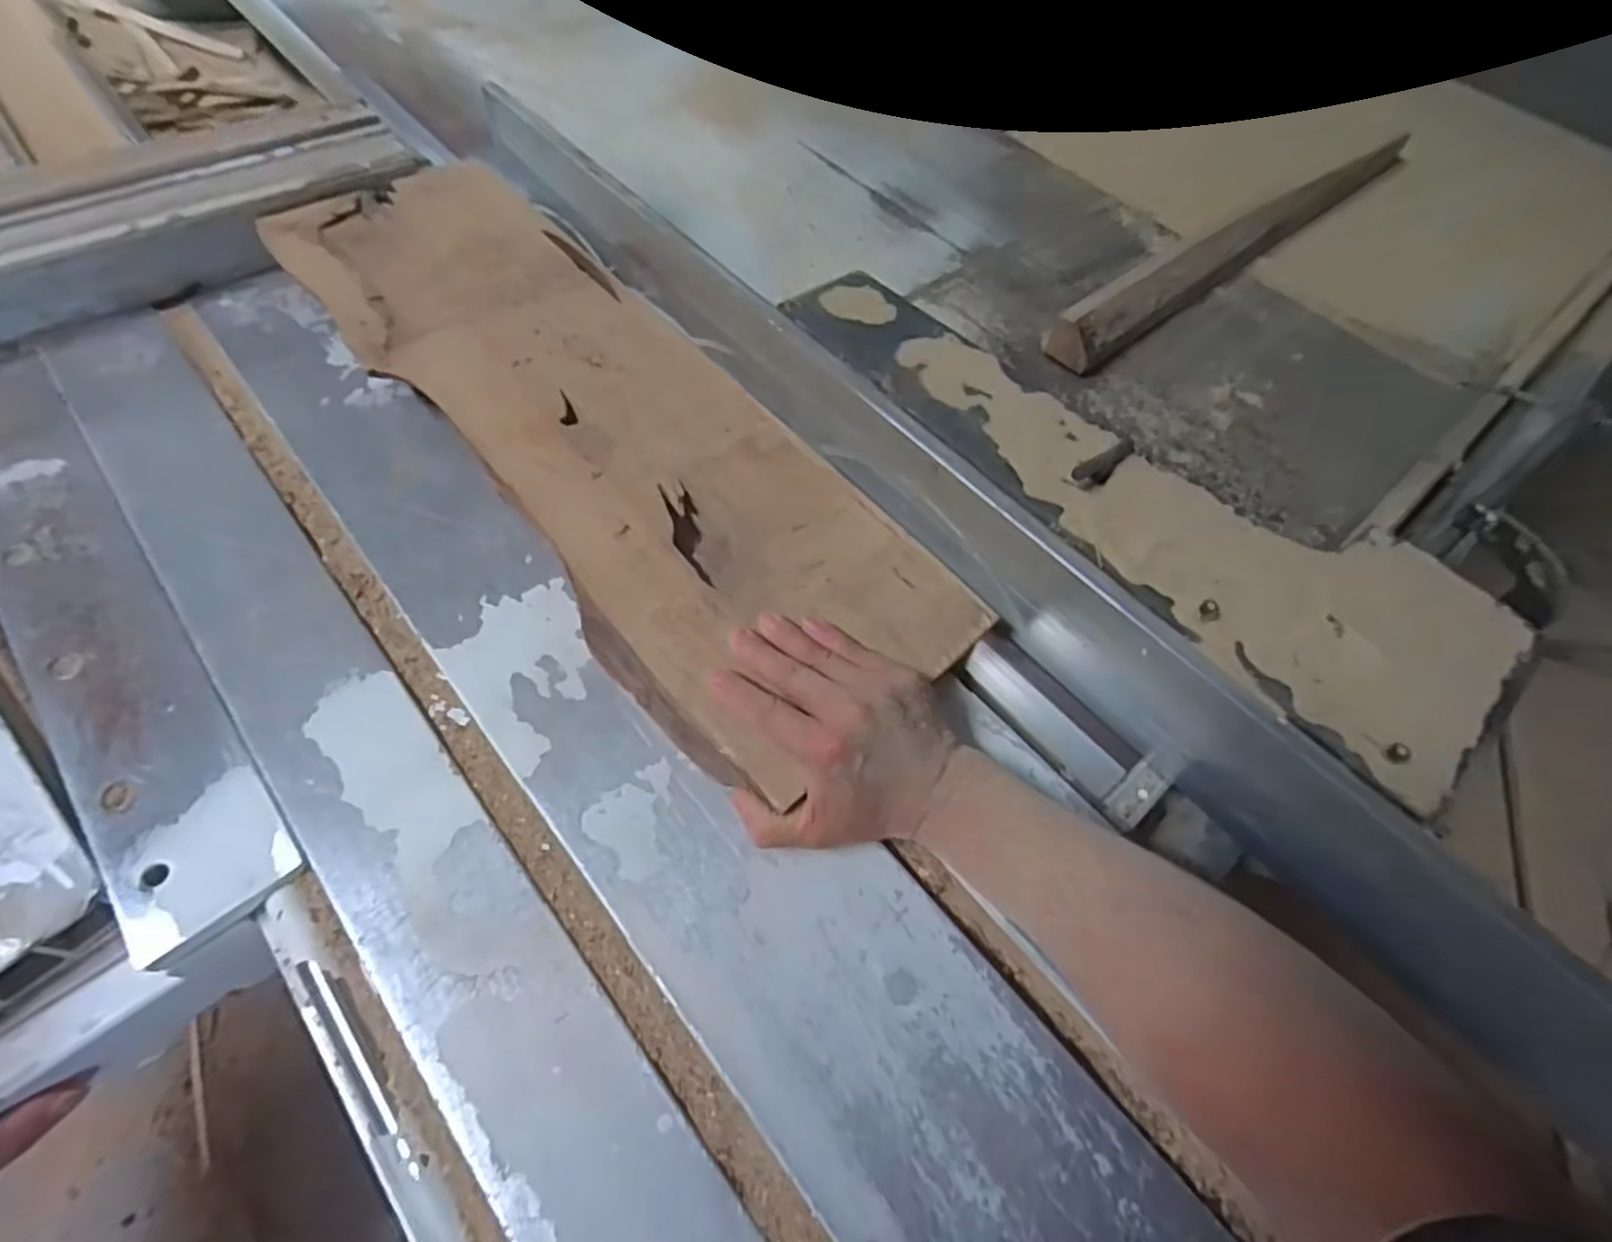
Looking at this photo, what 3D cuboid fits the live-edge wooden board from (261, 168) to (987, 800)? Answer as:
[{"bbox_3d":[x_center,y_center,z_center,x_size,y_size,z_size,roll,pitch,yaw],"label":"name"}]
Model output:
[{"bbox_3d":[-0.163,-0.154,0.514,0.190,0.027,0.623,-37,69,-23],"label":"live-edge wooden board"}]

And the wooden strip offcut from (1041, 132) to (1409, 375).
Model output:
[{"bbox_3d":[0.469,-0.413,0.738,0.645,0.044,0.047,-35,68,-23],"label":"wooden strip offcut"}]

